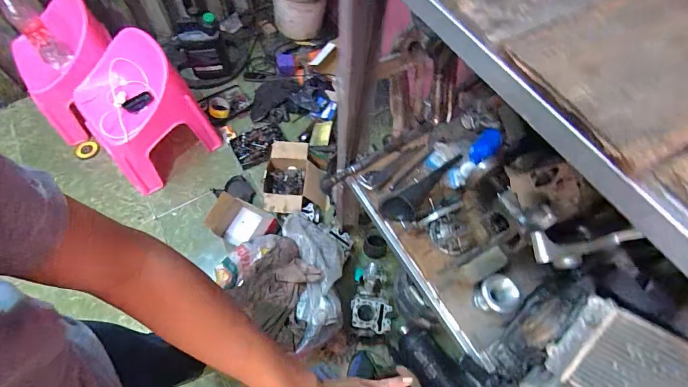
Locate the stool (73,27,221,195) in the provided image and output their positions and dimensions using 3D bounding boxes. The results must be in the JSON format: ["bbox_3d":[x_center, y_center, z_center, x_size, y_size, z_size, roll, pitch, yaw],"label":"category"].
[{"bbox_3d":[-0.799,-0.317,1.466,0.379,0.395,0.420,-36,68,-19],"label":"stool"}]

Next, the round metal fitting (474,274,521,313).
[{"bbox_3d":[0.321,0.218,0.779,0.062,0.111,0.076,-18,63,-12],"label":"round metal fitting"}]

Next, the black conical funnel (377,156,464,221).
[{"bbox_3d":[0.207,-0.012,0.933,0.252,0.054,0.082,-34,68,-19],"label":"black conical funnel"}]

